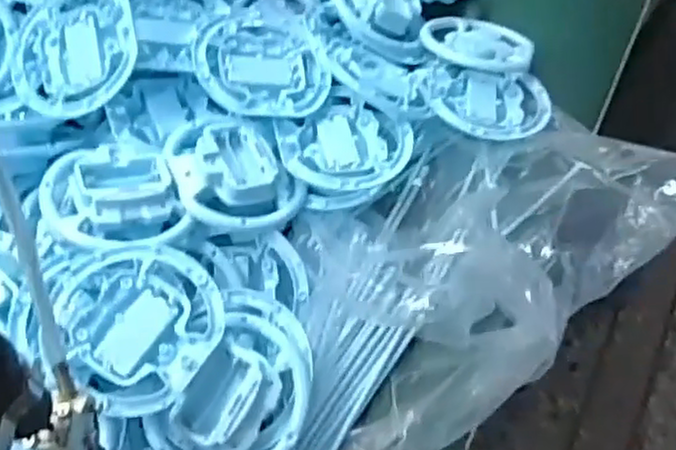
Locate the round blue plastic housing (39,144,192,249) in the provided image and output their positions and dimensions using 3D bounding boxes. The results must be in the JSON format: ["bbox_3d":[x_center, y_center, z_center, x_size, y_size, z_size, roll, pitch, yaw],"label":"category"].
[{"bbox_3d":[-0.151,-0.021,0.480,0.082,0.021,0.085,0,57,1],"label":"round blue plastic housing"}]

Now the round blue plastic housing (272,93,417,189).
[{"bbox_3d":[0.005,-0.060,0.536,0.092,0.018,0.086,0,57,1],"label":"round blue plastic housing"}]

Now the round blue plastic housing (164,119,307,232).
[{"bbox_3d":[-0.073,-0.037,0.513,0.080,0.034,0.089,-23,60,-14],"label":"round blue plastic housing"}]

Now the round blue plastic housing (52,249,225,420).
[{"bbox_3d":[-0.119,0.062,0.439,0.093,0.023,0.097,0,57,1],"label":"round blue plastic housing"}]

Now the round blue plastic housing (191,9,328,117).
[{"bbox_3d":[-0.062,-0.124,0.562,0.100,0.025,0.102,-2,63,-20],"label":"round blue plastic housing"}]

